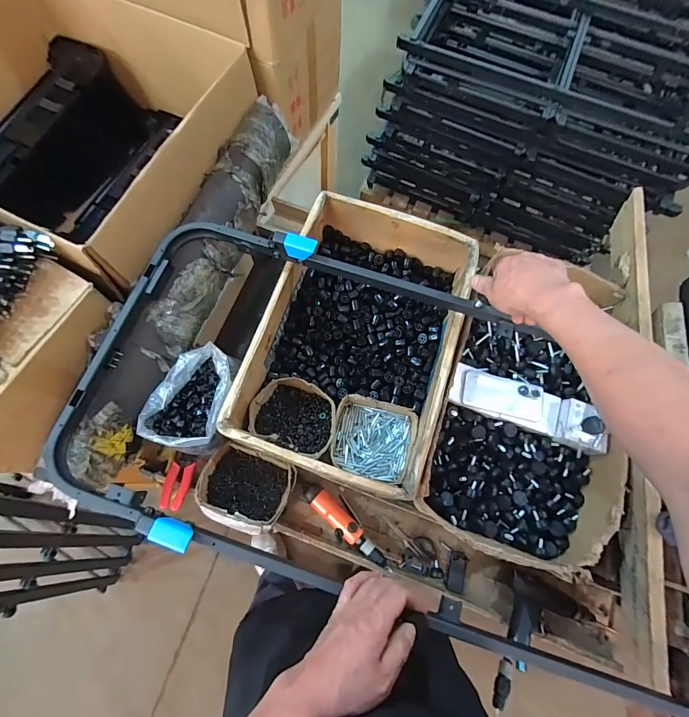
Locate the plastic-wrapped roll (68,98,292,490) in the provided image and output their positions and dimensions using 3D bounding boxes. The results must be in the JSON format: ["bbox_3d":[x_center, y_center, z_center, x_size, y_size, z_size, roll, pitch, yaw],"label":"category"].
[{"bbox_3d":[-0.287,-0.179,0.695,0.130,0.097,0.830,14,72,3],"label":"plastic-wrapped roll"}]

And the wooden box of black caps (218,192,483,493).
[{"bbox_3d":[0.033,-0.047,0.727,0.339,0.144,0.535,19,72,4],"label":"wooden box of black caps"}]

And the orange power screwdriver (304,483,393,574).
[{"bbox_3d":[0.003,0.337,0.729,0.061,0.040,0.216,-39,77,-13],"label":"orange power screwdriver"}]

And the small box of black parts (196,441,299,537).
[{"bbox_3d":[-0.193,0.254,0.700,0.172,0.074,0.145,18,72,4],"label":"small box of black parts"}]

